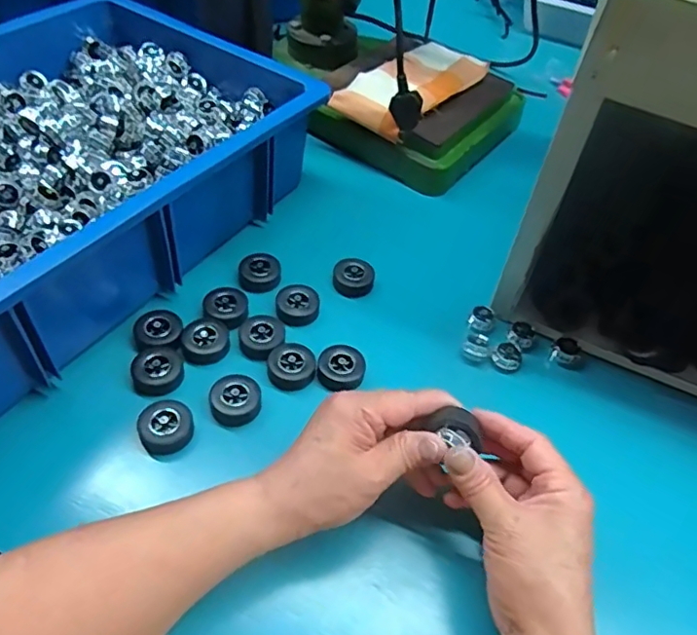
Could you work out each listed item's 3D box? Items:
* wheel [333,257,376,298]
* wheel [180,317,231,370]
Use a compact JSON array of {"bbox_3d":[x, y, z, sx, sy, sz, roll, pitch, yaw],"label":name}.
[{"bbox_3d":[0.005,-0.037,0.522,0.037,0.016,0.034,3,51,-3],"label":"wheel"},{"bbox_3d":[-0.116,0.018,0.457,0.038,0.016,0.040,3,51,-3],"label":"wheel"}]

